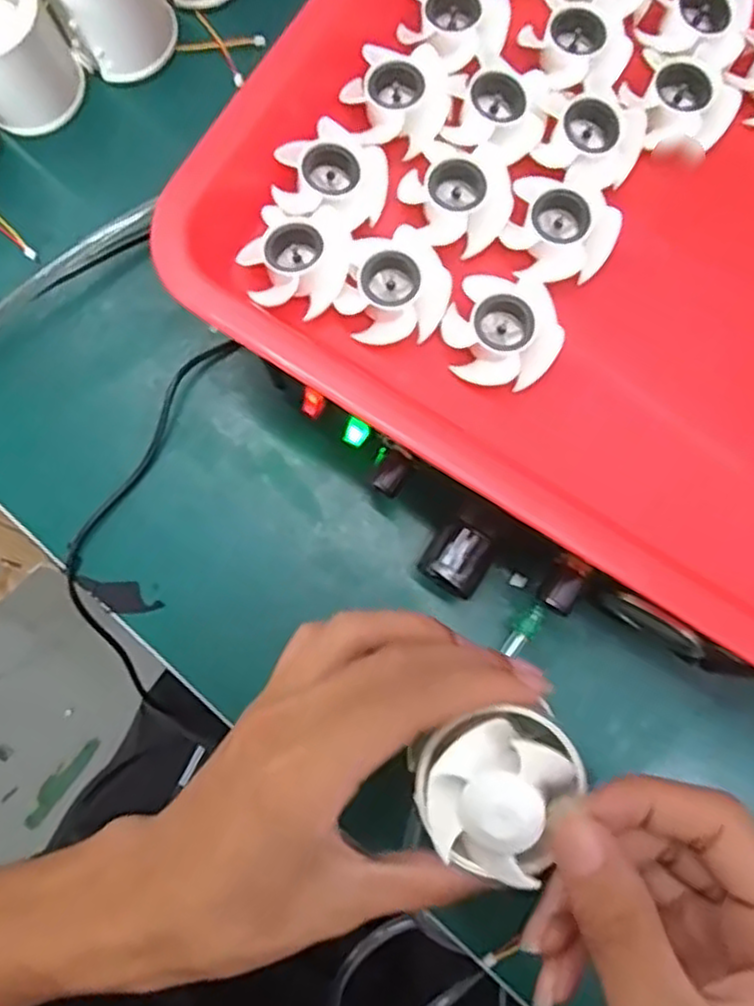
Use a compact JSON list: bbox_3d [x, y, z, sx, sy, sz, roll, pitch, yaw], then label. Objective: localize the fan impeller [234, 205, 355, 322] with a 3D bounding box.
[{"bbox_3d":[-0.031,-0.096,0.284,0.039,0.014,0.039,0,80,0],"label":"fan impeller"}]

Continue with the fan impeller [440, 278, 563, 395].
[{"bbox_3d":[0.047,-0.065,0.278,0.042,0.016,0.039,0,80,0],"label":"fan impeller"}]

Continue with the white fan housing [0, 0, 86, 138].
[{"bbox_3d":[-0.180,-0.222,0.358,0.052,0.051,0.051,0,80,0],"label":"white fan housing"}]

